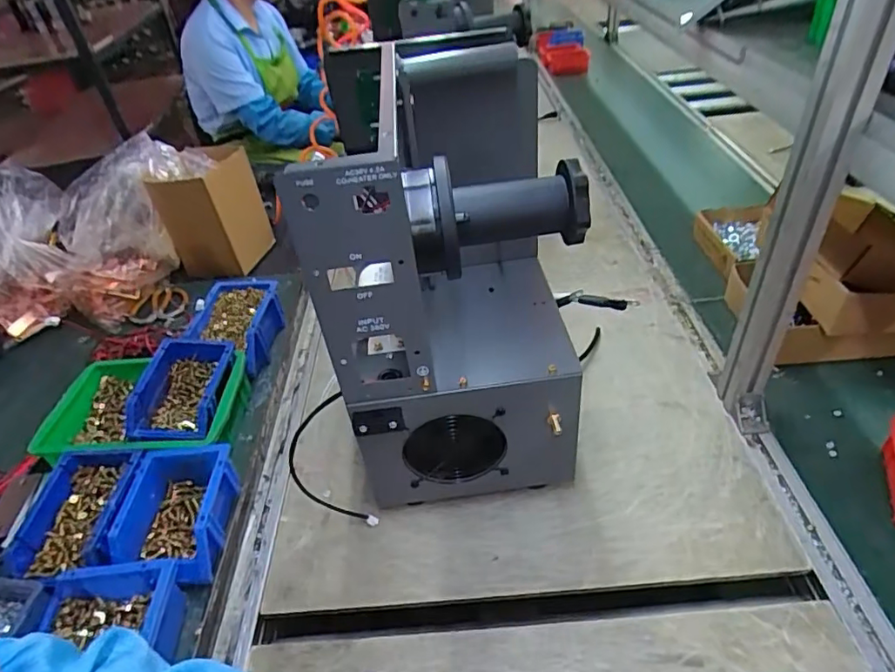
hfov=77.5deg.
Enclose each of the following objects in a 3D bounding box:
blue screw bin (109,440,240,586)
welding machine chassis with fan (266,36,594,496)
[{"bbox_3d":[-0.314,0.210,0.648,0.112,0.064,0.148,-6,40,1],"label":"blue screw bin"},{"bbox_3d":[0.004,-0.087,0.658,0.237,0.429,0.360,-6,40,2],"label":"welding machine chassis with fan"}]

